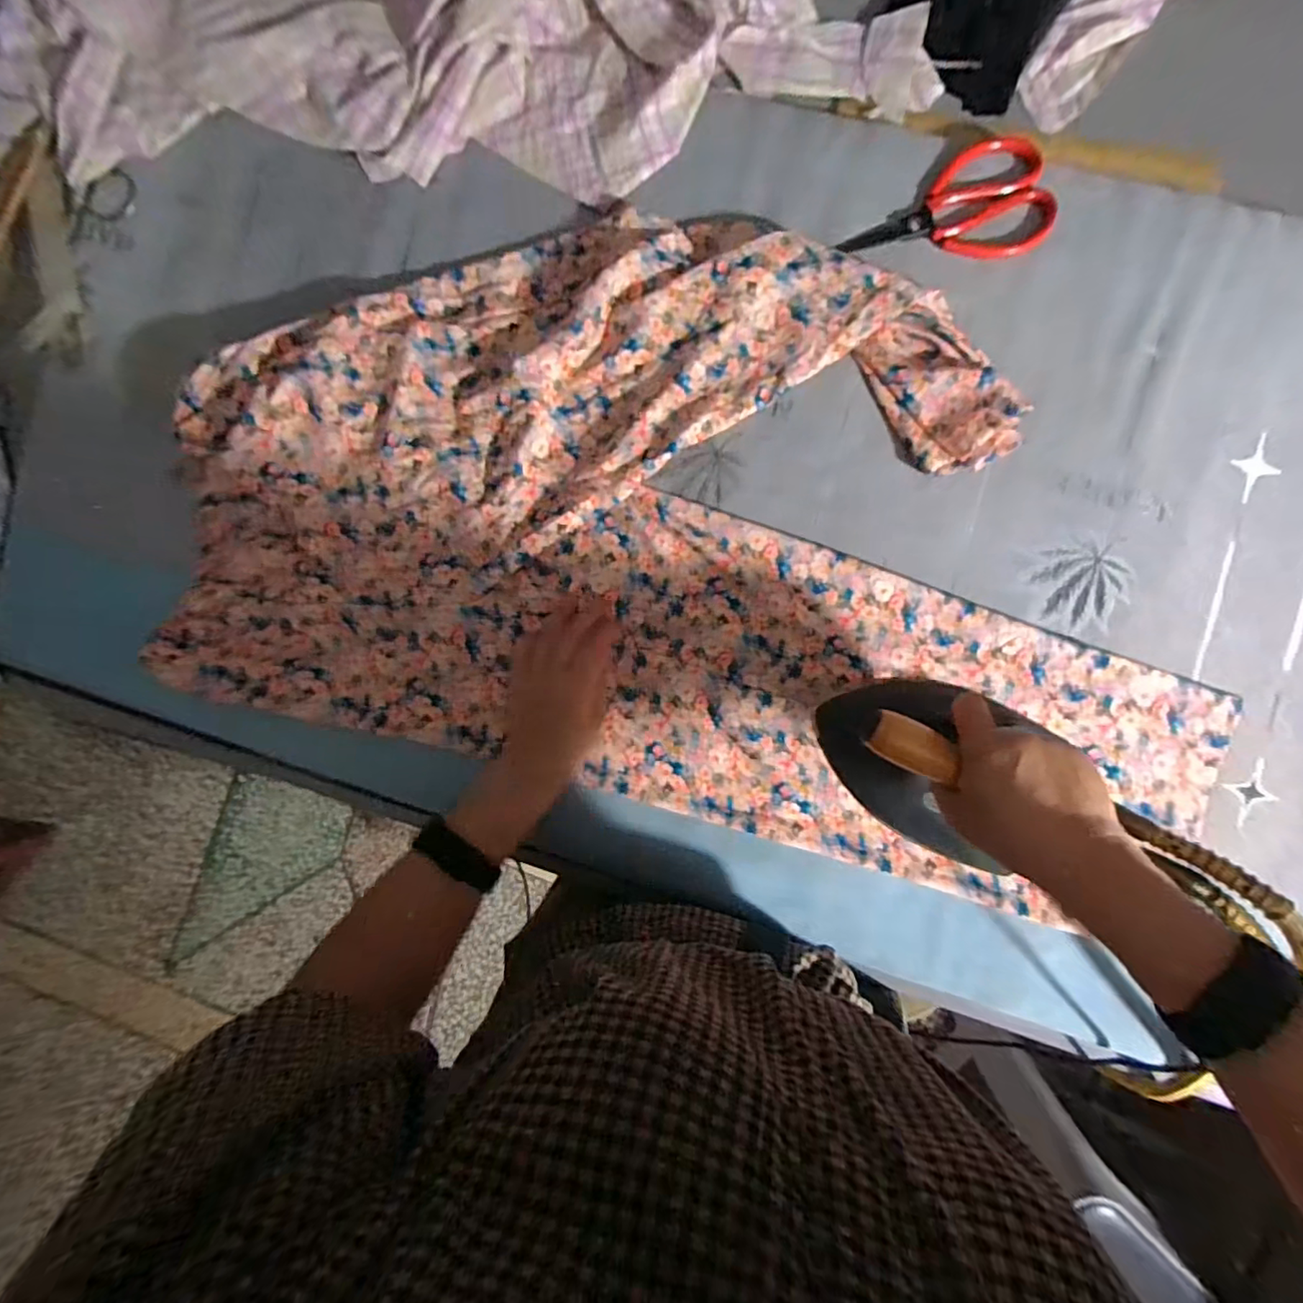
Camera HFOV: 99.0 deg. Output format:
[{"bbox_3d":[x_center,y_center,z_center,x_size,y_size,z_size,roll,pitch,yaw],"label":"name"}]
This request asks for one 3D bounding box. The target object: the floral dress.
[{"bbox_3d":[0.040,-0.106,0.483,0.864,0.035,0.478,15,91,3],"label":"floral dress"}]

